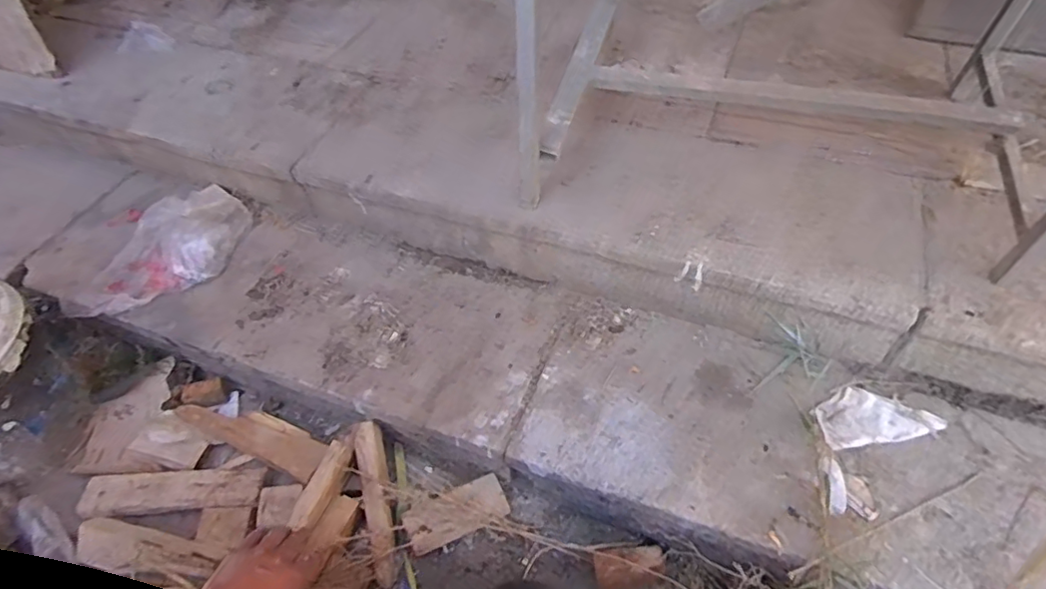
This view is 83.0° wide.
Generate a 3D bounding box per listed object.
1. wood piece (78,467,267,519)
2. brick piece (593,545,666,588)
[{"bbox_3d":[-0.562,0.316,0.948,0.289,0.019,0.066,-2,50,-1],"label":"wood piece"},{"bbox_3d":[0.149,0.385,0.830,0.099,0.046,0.057,-8,50,-6],"label":"brick piece"}]

